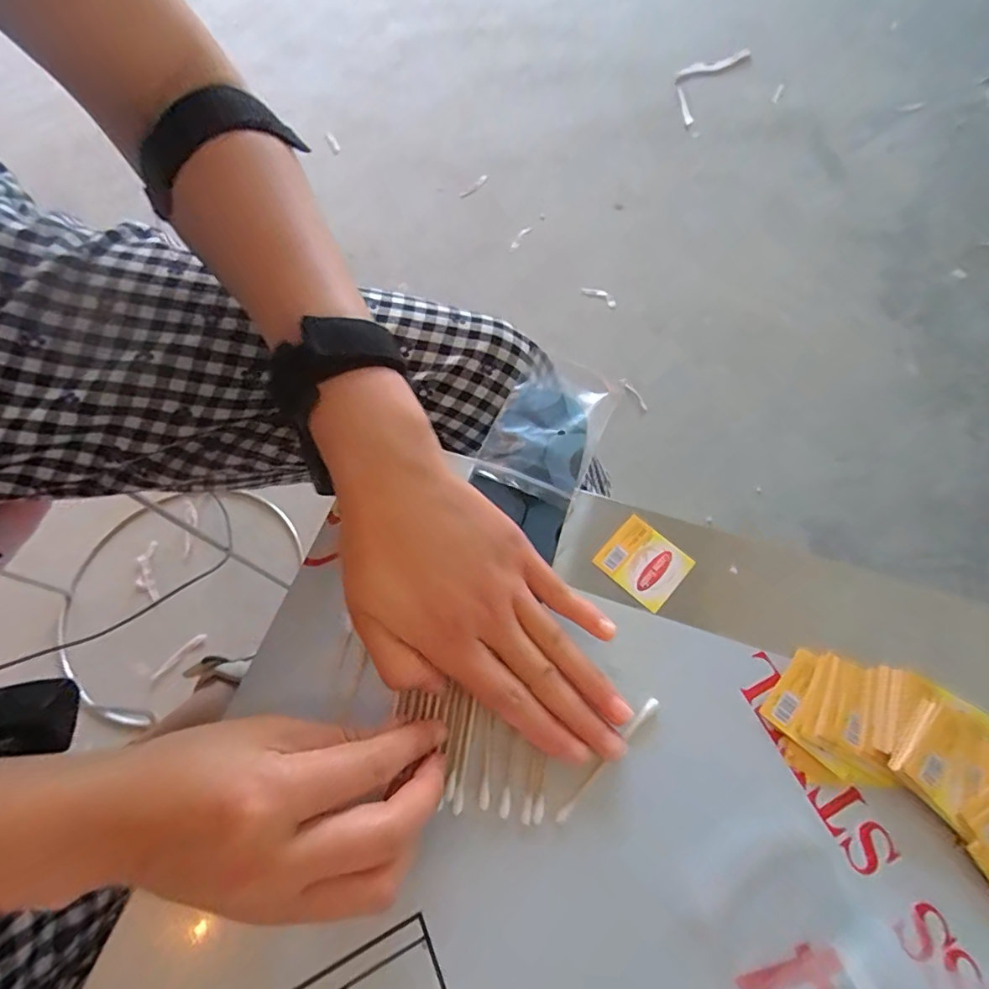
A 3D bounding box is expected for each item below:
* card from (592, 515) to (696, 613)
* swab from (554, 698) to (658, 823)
[{"bbox_3d":[0.083,0.037,0.285,0.043,0.005,0.038,40,73,19],"label":"card"},{"bbox_3d":[0.053,0.123,0.237,0.004,0.008,0.070,40,73,19],"label":"swab"}]

